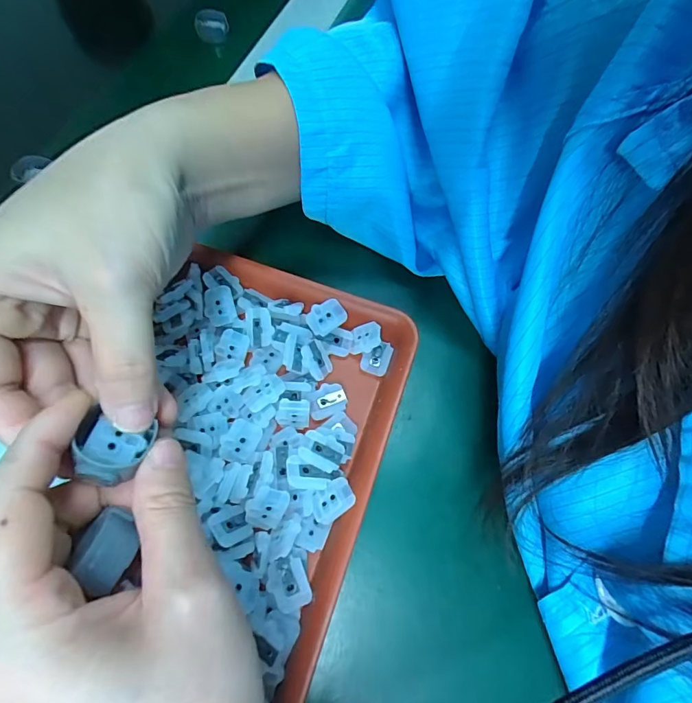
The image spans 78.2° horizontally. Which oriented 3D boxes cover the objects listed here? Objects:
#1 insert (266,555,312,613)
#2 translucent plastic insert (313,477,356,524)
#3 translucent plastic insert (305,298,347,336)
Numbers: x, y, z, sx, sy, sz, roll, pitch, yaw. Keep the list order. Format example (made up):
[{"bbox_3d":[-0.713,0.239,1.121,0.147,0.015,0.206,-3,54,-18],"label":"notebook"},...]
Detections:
[{"bbox_3d":[-0.026,0.104,0.191,0.016,0.006,0.022,-22,68,-13],"label":"insert"},{"bbox_3d":[-0.006,0.071,0.203,0.021,0.008,0.015,-29,70,-16],"label":"translucent plastic insert"},{"bbox_3d":[-0.011,-0.020,0.243,0.021,0.007,0.016,-31,71,-16],"label":"translucent plastic insert"}]

